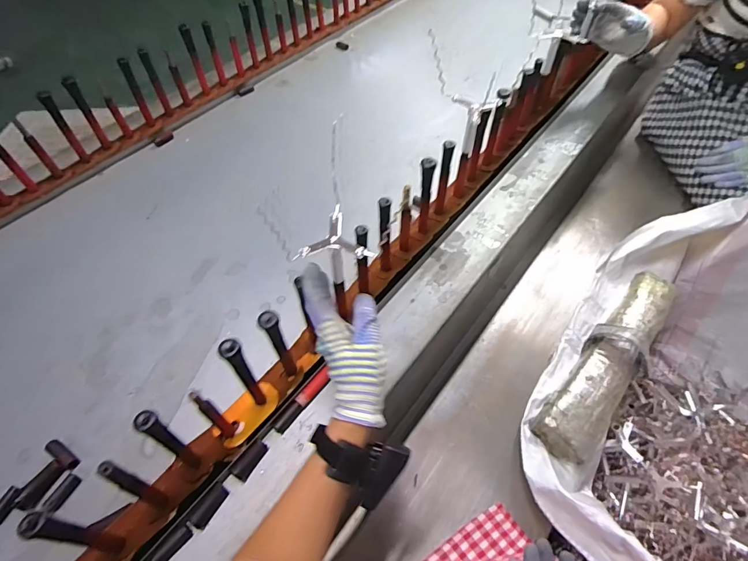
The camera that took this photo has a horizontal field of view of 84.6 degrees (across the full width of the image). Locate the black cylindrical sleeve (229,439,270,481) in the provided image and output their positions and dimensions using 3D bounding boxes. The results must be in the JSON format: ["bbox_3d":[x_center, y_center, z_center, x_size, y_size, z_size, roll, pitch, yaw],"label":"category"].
[{"bbox_3d":[-0.153,0.222,0.508,0.019,0.014,0.048,27,62,19],"label":"black cylindrical sleeve"}]

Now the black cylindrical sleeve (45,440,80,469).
[{"bbox_3d":[-0.391,0.218,0.515,0.048,0.012,0.017,27,62,19],"label":"black cylindrical sleeve"}]

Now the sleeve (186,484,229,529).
[{"bbox_3d":[-0.190,0.263,0.480,0.019,0.014,0.048,31,63,21],"label":"sleeve"}]

